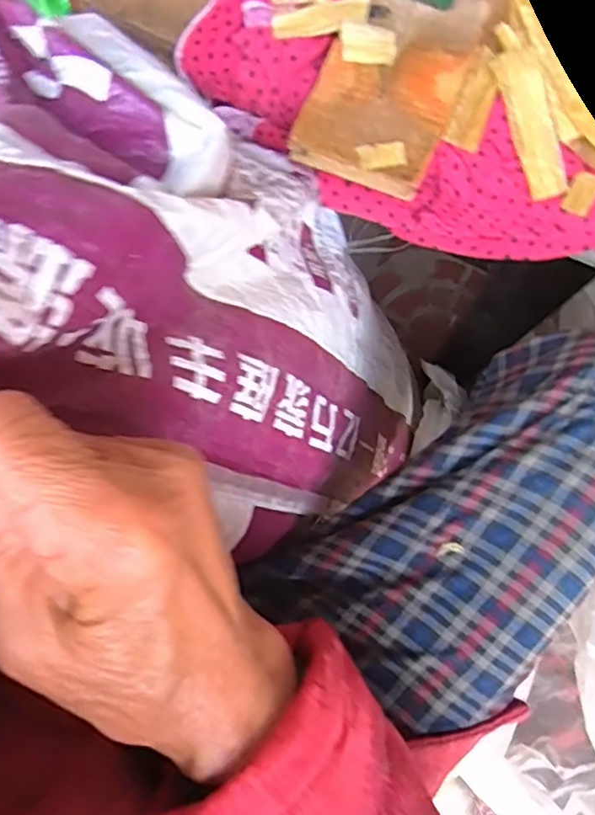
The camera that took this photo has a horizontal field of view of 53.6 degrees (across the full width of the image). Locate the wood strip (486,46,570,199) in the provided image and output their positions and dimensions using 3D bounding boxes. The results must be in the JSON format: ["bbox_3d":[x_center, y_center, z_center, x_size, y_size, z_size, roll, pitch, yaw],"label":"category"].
[{"bbox_3d":[0.139,-0.168,0.348,0.025,0.006,0.089,-17,89,7],"label":"wood strip"}]

